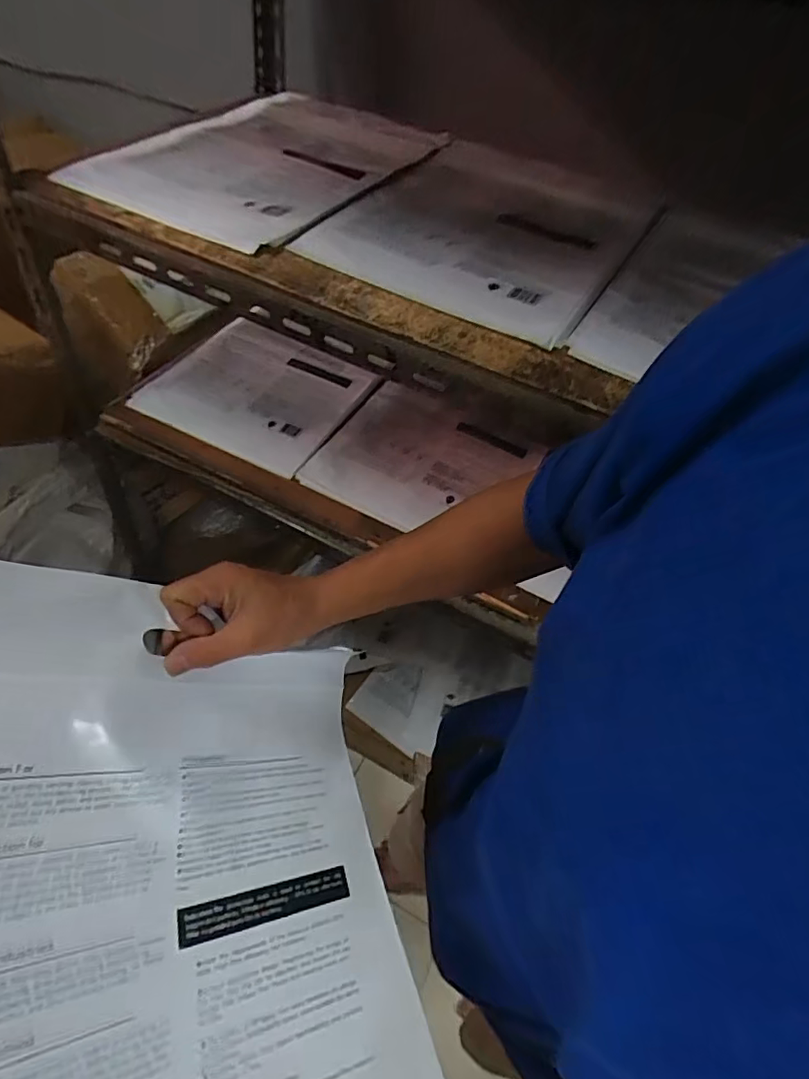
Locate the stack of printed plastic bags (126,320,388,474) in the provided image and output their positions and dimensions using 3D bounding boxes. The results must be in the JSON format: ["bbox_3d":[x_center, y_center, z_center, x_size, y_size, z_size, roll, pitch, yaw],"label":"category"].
[{"bbox_3d":[-0.241,-0.254,0.908,0.335,0.034,0.268,24,54,13],"label":"stack of printed plastic bags"}]

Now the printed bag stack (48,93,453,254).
[{"bbox_3d":[-0.164,-0.509,0.736,0.327,0.030,0.468,27,54,15],"label":"printed bag stack"}]

